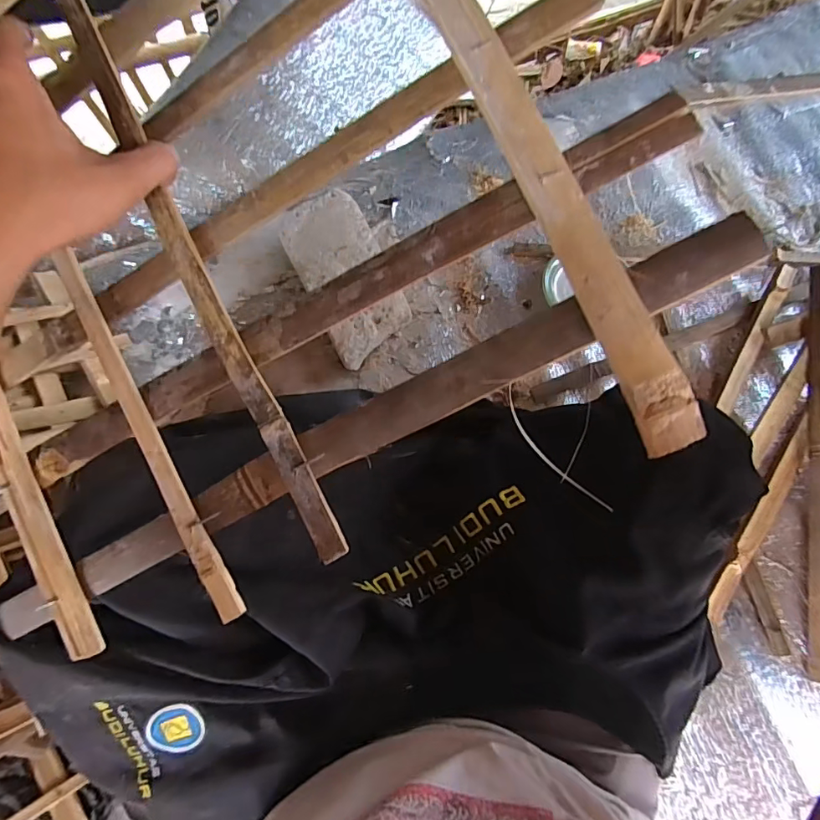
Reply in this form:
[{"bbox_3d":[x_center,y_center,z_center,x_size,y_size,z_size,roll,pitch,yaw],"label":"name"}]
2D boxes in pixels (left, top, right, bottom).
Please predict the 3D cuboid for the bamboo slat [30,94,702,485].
[{"bbox_3d":[-0.051,-0.055,0.270,0.415,0.016,0.029,-25,76,10],"label":"bamboo slat"}]

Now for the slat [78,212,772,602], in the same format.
[{"bbox_3d":[-0.023,0.010,0.266,0.417,0.017,0.030,-27,76,11],"label":"slat"}]

